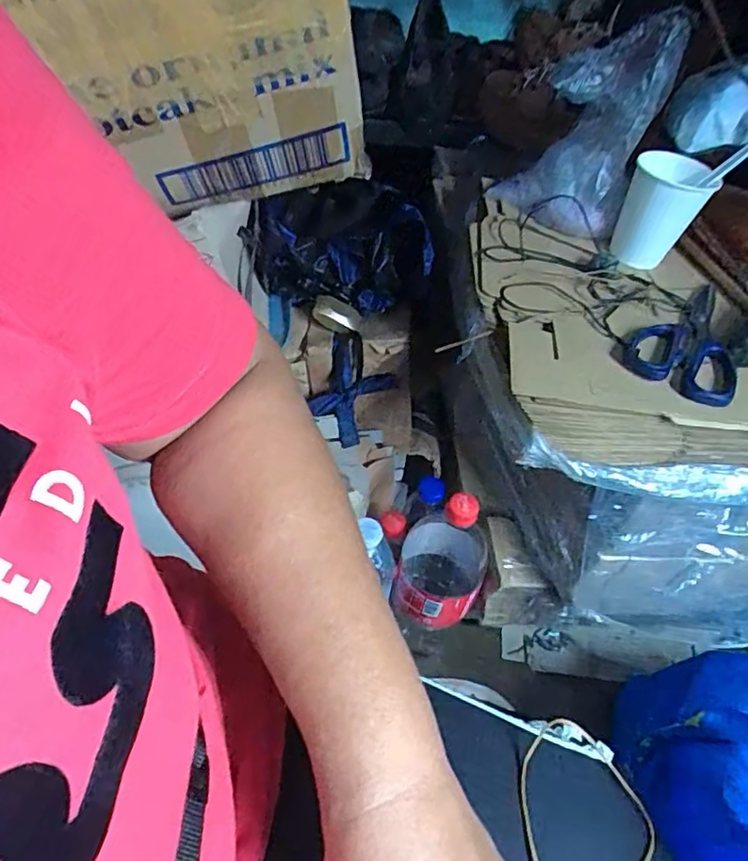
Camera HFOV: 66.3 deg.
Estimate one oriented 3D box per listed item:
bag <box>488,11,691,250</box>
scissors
[{"bbox_3d":[0.201,-0.294,0.554,0.126,0.178,0.091,26,50,18],"label":"bag"},{"bbox_3d":[0.269,-0.080,0.481,0.082,0.011,0.149,29,51,20],"label":"scissors"}]

